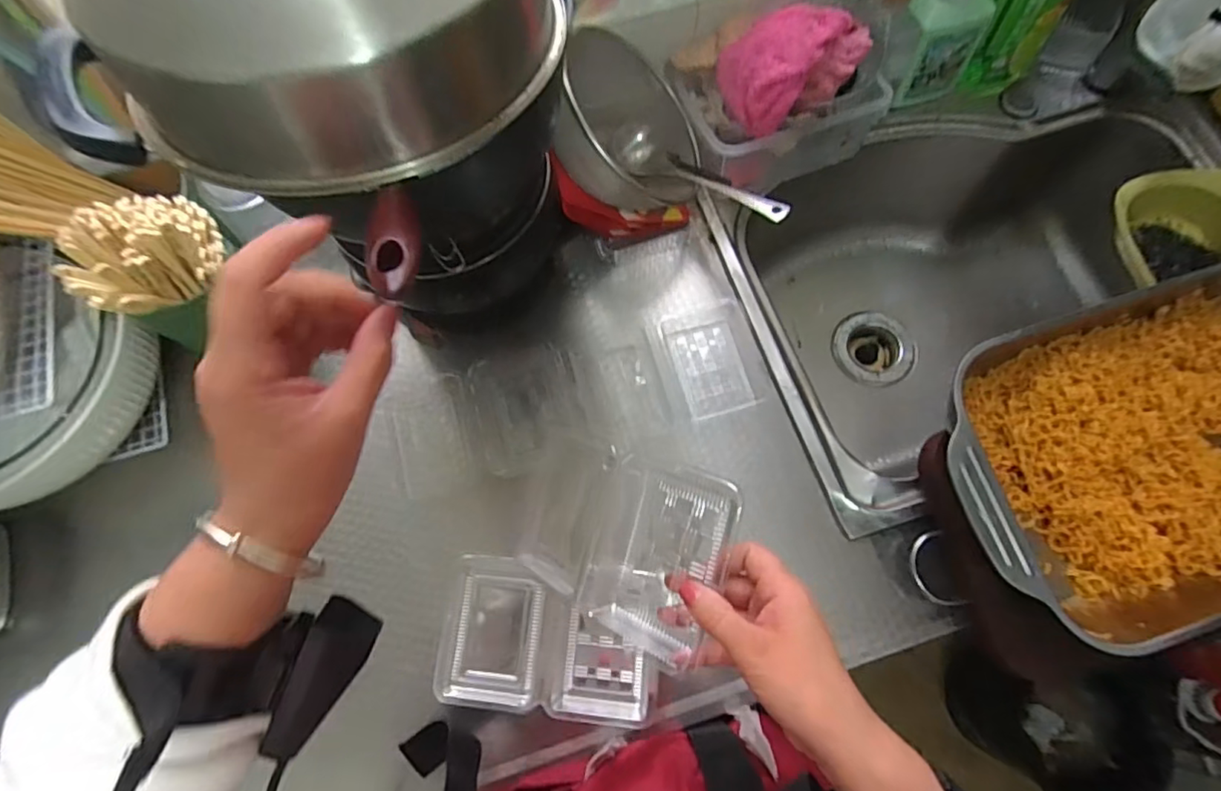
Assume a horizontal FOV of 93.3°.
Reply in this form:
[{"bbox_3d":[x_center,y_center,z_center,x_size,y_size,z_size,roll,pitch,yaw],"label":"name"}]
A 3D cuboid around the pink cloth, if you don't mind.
[{"bbox_3d":[0.170,-0.309,0.536,0.124,0.060,0.083,-24,74,-6],"label":"pink cloth"}]

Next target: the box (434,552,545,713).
[{"bbox_3d":[-0.097,0.202,0.494,0.086,0.024,0.118,6,73,3],"label":"box"}]

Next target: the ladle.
[{"bbox_3d":[0.087,-0.214,0.573,0.200,0.032,0.052,36,77,25],"label":"ladle"}]

